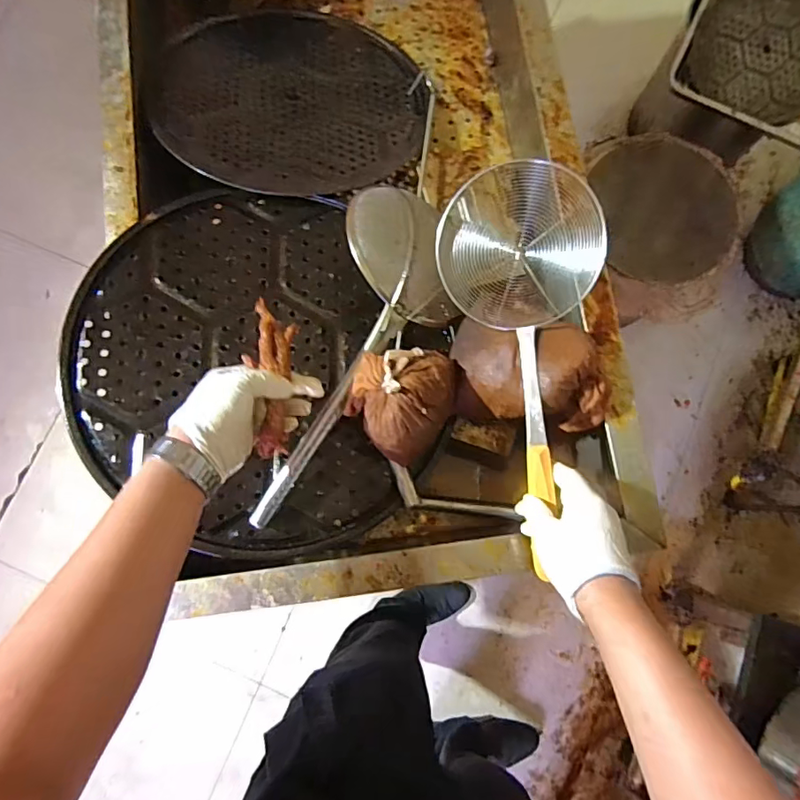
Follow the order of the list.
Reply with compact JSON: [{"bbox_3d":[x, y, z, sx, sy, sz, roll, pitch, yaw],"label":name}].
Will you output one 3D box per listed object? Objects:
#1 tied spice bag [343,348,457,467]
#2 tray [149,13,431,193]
[{"bbox_3d":[0.002,-0.004,0.557,0.106,0.090,0.118,35,82,6],"label":"tied spice bag"},{"bbox_3d":[-0.152,-0.448,0.754,0.373,0.017,0.380,3,64,-6],"label":"tray"}]

